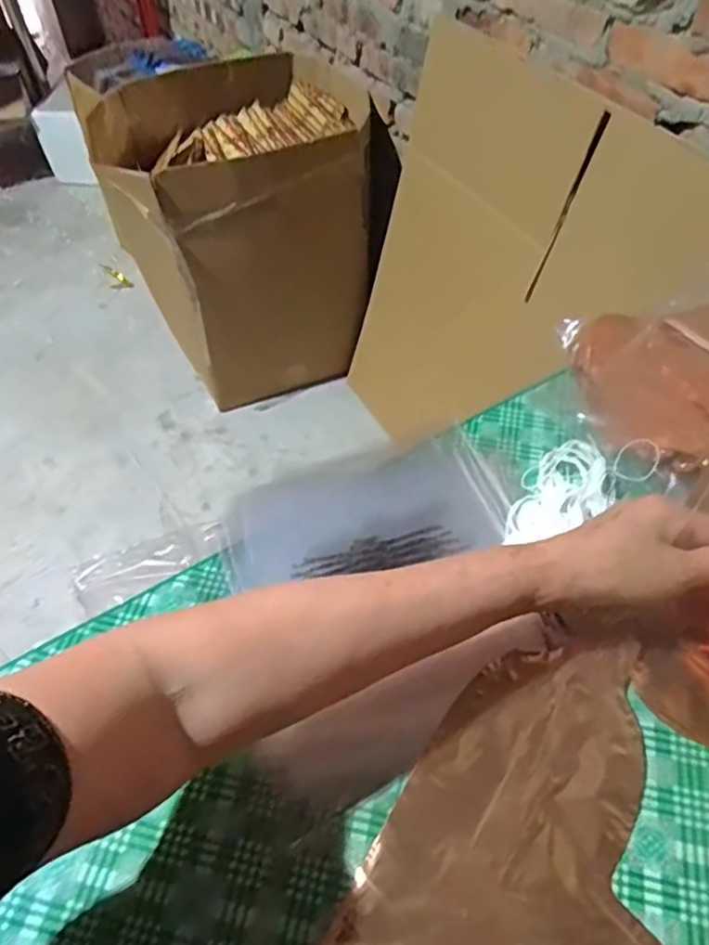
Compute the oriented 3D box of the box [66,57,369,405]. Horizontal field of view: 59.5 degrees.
[{"bbox_3d":[-0.241,-0.539,1.430,0.532,0.528,0.479,-17,55,-13],"label":"box"}]

